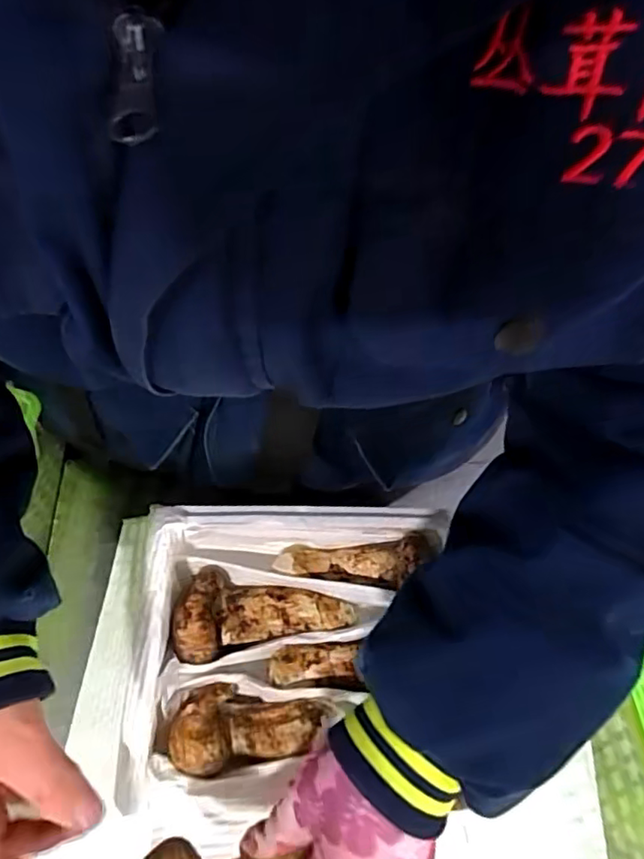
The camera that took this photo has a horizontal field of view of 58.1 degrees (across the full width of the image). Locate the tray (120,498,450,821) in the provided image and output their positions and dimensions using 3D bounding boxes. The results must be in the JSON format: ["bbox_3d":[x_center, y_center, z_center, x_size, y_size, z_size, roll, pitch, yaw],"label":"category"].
[{"bbox_3d":[-0.018,0.149,0.396,0.218,0.040,0.193,0,67,-2],"label":"tray"}]

